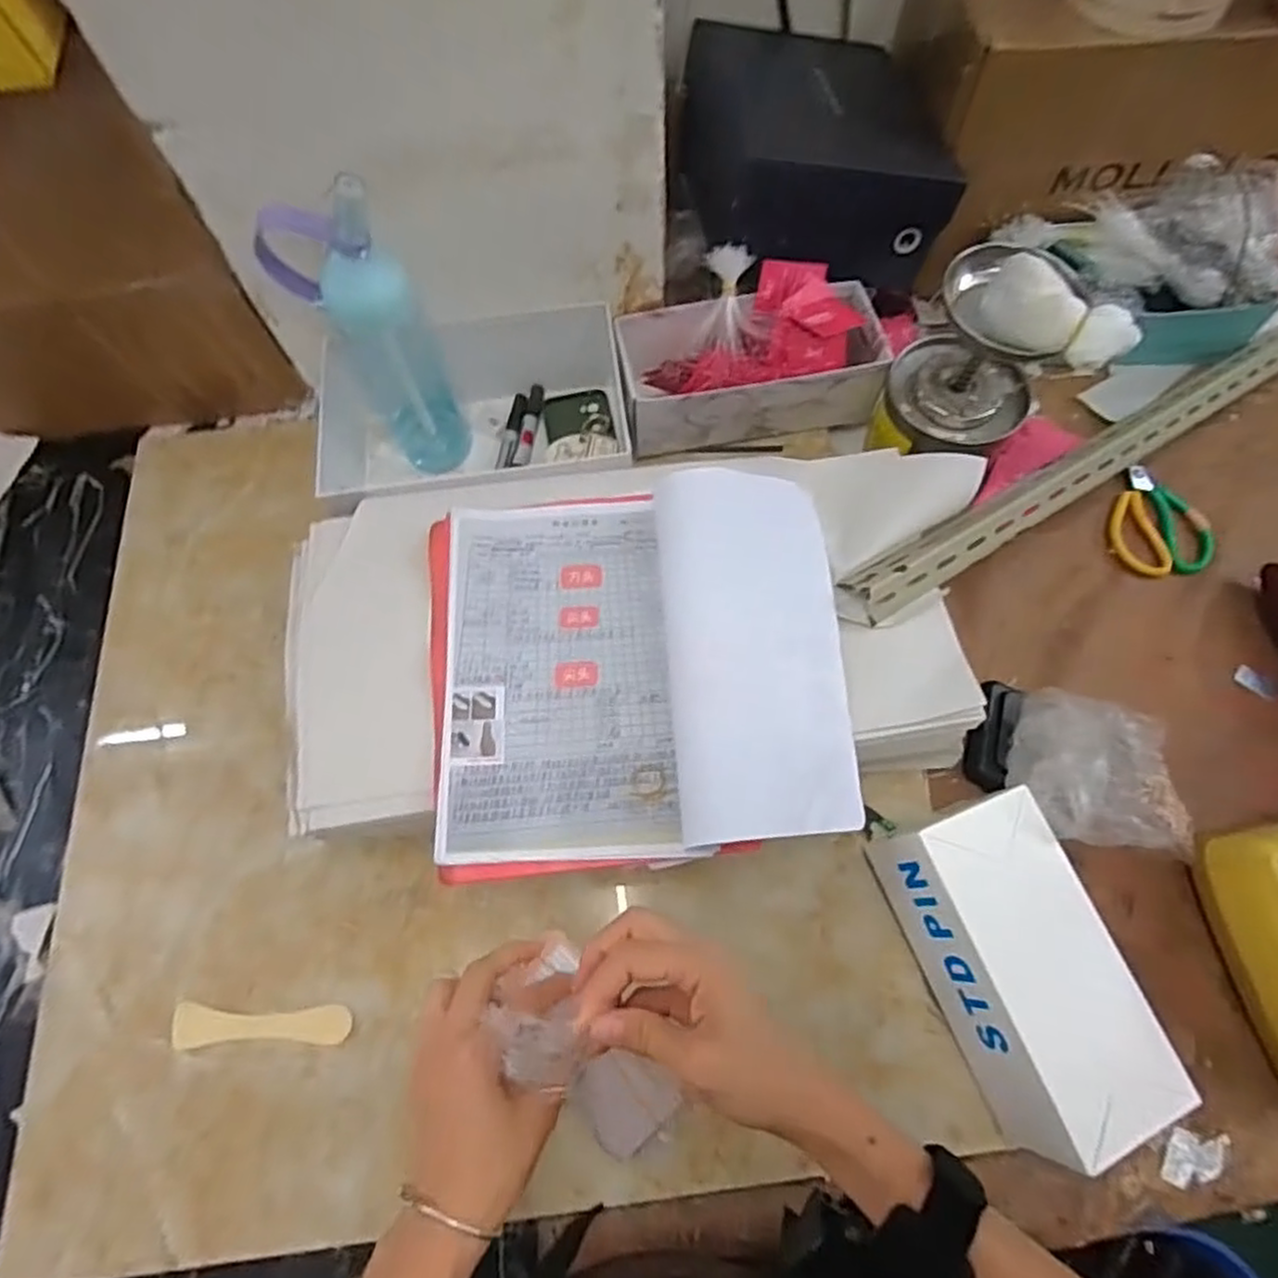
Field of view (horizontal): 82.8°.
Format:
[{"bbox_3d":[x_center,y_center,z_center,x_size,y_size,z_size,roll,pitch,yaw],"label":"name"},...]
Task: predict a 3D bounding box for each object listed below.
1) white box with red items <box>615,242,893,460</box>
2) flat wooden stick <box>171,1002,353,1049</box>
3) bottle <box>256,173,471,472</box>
[{"bbox_3d":[0.117,-0.311,0.779,0.282,0.133,0.147,-15,68,-4],"label":"white box with red items"},{"bbox_3d":[-0.316,0.323,0.606,0.146,0.004,0.032,0,68,2],"label":"flat wooden stick"},{"bbox_3d":[-0.247,-0.271,0.701,0.104,0.319,0.067,-30,68,-11],"label":"bottle"}]

